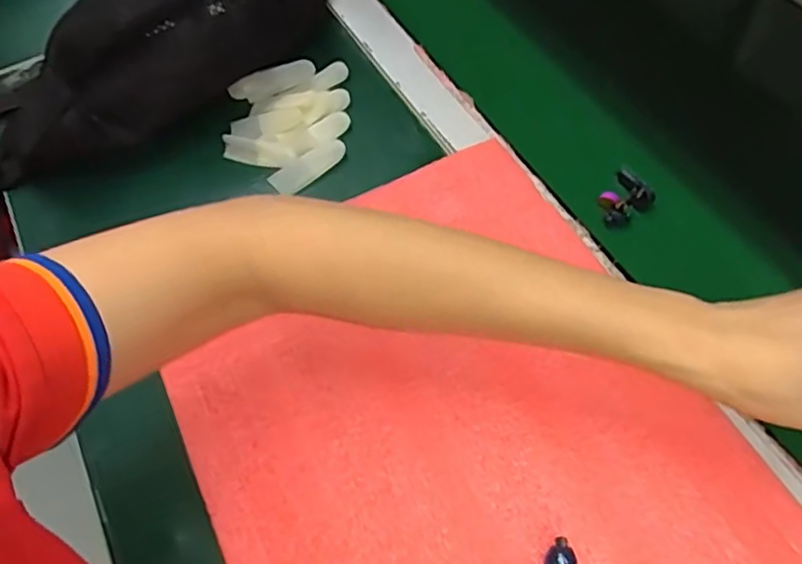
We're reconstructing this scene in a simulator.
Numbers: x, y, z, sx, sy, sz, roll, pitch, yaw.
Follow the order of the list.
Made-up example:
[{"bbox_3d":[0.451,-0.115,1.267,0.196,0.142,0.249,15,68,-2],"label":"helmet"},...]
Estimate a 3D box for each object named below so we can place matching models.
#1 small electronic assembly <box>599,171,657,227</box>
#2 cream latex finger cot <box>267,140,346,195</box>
[{"bbox_3d":[0.150,-0.054,0.426,0.029,0.011,0.041,39,67,23],"label":"small electronic assembly"},{"bbox_3d":[-0.067,-0.084,0.463,0.061,0.006,0.022,-33,62,-16],"label":"cream latex finger cot"}]

